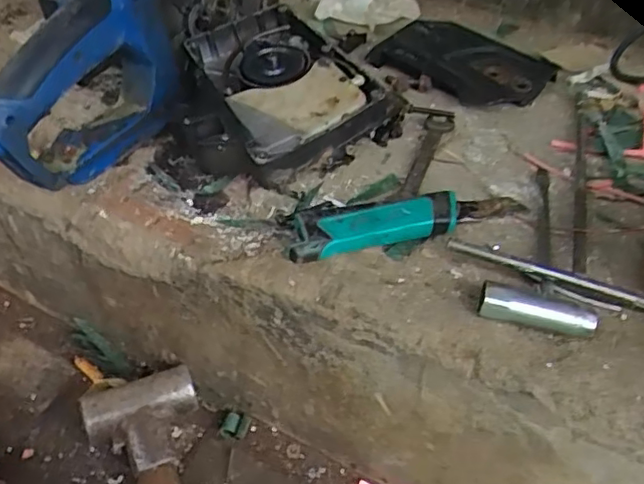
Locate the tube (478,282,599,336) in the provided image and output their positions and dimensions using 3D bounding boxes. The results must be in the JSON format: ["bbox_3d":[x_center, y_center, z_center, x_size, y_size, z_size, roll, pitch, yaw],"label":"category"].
[{"bbox_3d":[0.132,0.043,0.375,0.068,0.021,0.017,9,43,8],"label":"tube"}]

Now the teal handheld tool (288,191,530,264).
[{"bbox_3d":[0.061,-0.017,0.440,0.173,0.023,0.032,-10,44,-13],"label":"teal handheld tool"}]

